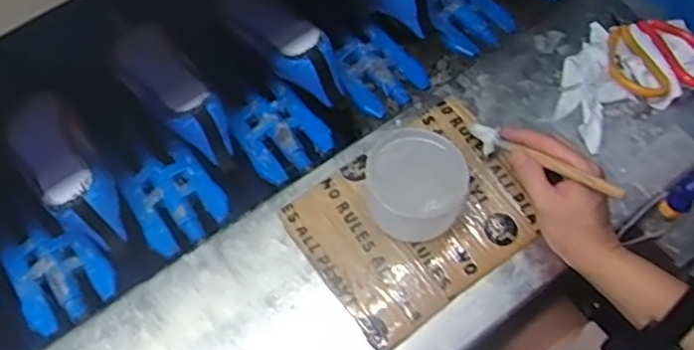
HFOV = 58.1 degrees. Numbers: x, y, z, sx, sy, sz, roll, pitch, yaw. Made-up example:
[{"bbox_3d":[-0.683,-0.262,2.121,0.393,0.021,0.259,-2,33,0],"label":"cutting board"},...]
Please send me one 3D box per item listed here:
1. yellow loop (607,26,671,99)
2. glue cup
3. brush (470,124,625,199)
[{"bbox_3d":[0.317,-0.123,0.698,0.057,0.010,0.099,-26,63,-12],"label":"yellow loop"},{"bbox_3d":[0.068,0.010,0.603,0.087,0.055,0.094,0,68,0],"label":"glue cup"},{"bbox_3d":[0.183,-0.014,0.592,0.017,0.024,0.180,-42,39,-15],"label":"brush"}]

